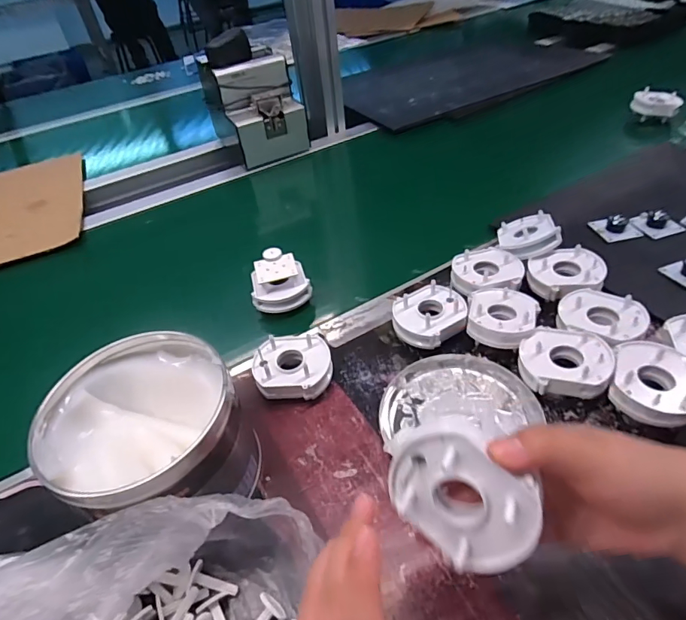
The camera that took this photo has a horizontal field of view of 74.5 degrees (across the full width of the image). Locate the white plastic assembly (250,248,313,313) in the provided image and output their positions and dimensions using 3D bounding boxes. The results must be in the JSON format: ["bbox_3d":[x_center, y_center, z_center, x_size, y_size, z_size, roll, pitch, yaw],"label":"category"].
[{"bbox_3d":[-0.069,-0.034,0.502,0.062,0.042,0.056,-9,43,-1],"label":"white plastic assembly"}]

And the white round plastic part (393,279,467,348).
[{"bbox_3d":[0.089,0.008,0.445,0.072,0.033,0.061,-23,45,-16],"label":"white round plastic part"}]

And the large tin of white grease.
[{"bbox_3d":[-0.136,0.097,0.330,0.128,0.103,0.126,-4,43,4],"label":"large tin of white grease"}]

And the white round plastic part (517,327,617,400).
[{"bbox_3d":[0.187,0.043,0.380,0.070,0.021,0.060,11,46,19],"label":"white round plastic part"}]

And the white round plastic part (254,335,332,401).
[{"bbox_3d":[-0.045,0.056,0.415,0.069,0.035,0.059,-5,43,2],"label":"white round plastic part"}]

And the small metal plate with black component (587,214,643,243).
[{"bbox_3d":[0.324,-0.101,0.532,0.046,0.021,0.044,-9,43,-2],"label":"small metal plate with black component"}]

